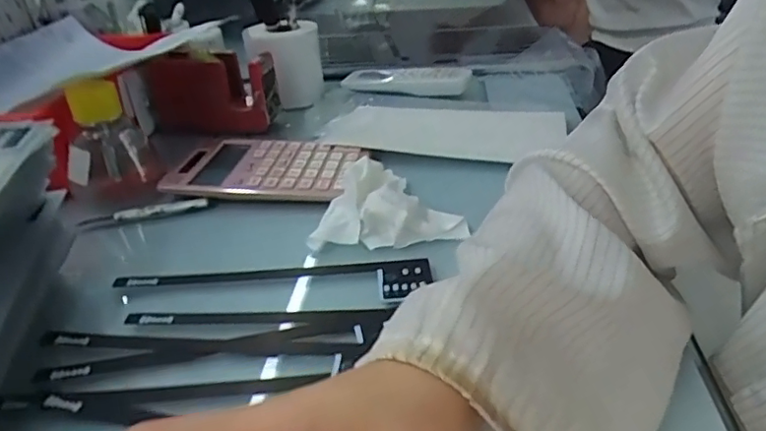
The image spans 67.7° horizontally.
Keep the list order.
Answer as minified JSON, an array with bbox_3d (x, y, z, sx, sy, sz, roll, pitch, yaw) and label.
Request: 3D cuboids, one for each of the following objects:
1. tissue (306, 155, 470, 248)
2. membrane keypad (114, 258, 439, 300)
[{"bbox_3d":[0.003,-0.009,0.445,0.115,0.047,0.064,-3,28,-2],"label":"tissue"},{"bbox_3d":[-0.078,0.045,0.397,0.222,0.005,0.042,-1,28,2],"label":"membrane keypad"}]

